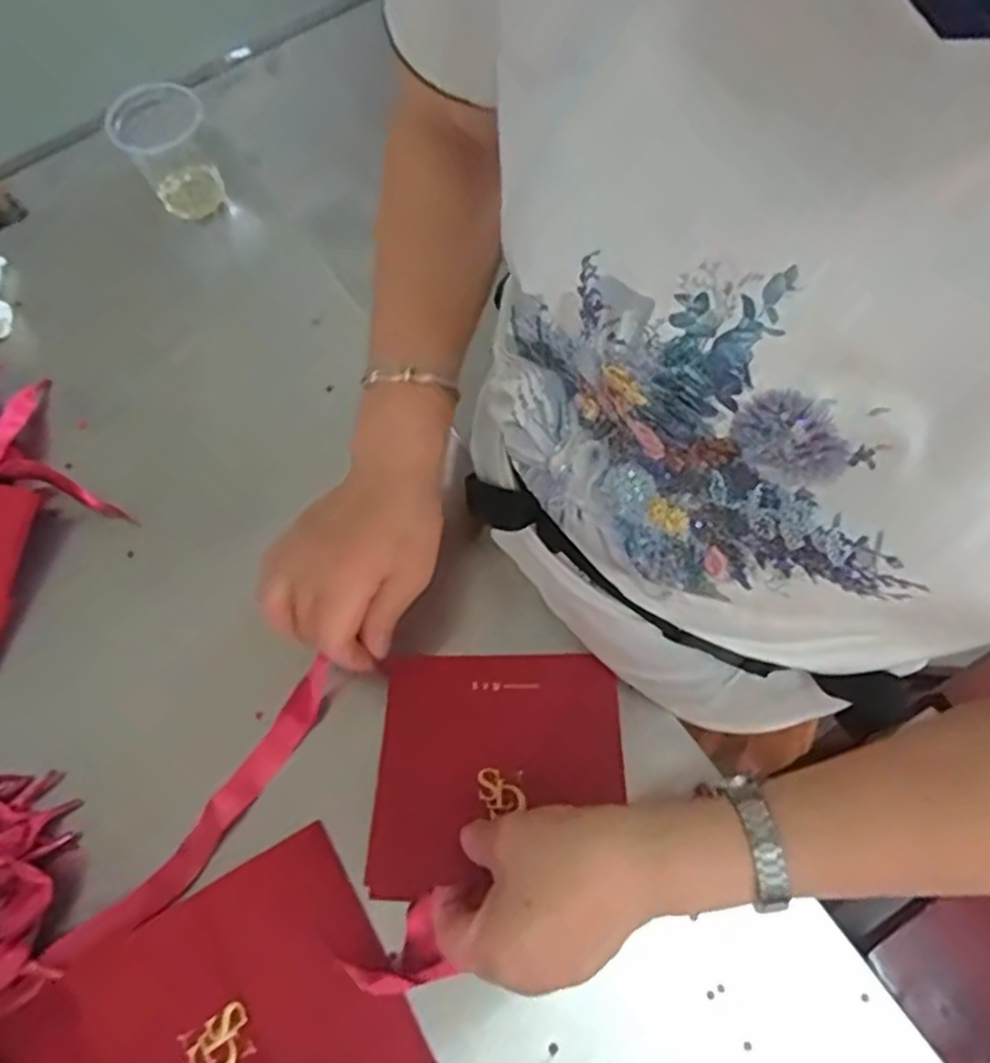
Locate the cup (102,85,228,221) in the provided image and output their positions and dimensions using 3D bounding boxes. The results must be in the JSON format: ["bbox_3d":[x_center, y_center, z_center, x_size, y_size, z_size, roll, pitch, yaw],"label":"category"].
[{"bbox_3d":[-0.257,-0.302,0.571,0.069,0.081,0.063,-1,69,2],"label":"cup"}]

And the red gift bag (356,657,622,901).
[{"bbox_3d":[0.002,0.131,0.410,0.140,0.013,0.135,1,55,0],"label":"red gift bag"}]

